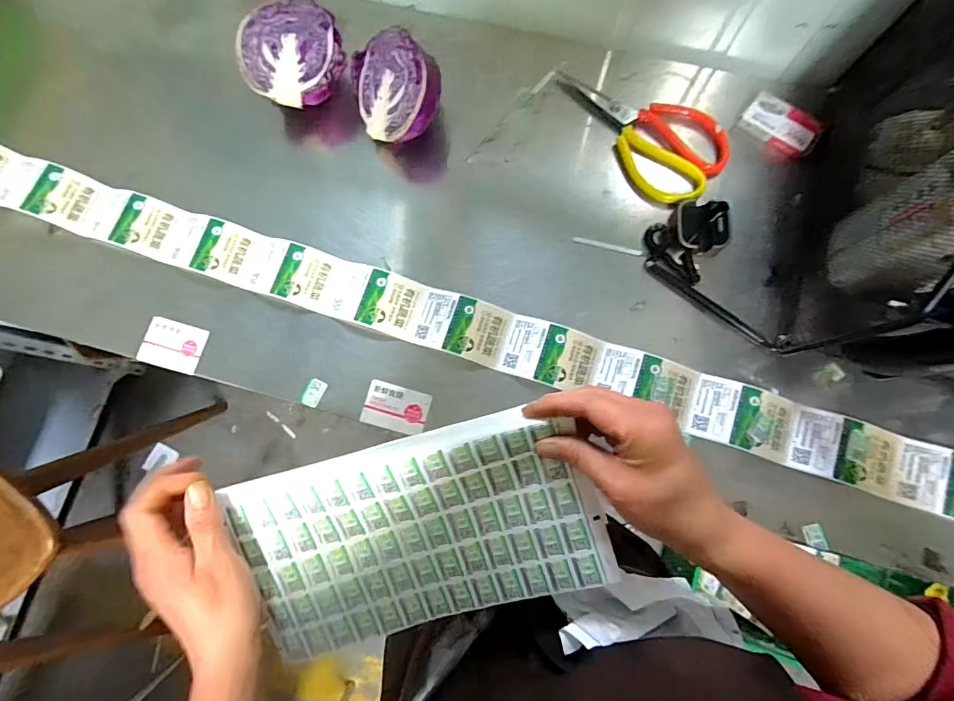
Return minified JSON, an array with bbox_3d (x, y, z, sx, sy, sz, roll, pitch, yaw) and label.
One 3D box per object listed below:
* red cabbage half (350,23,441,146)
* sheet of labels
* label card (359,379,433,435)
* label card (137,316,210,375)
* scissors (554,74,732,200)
[{"bbox_3d":[-0.070,-0.258,0.451,0.085,0.048,0.099,-24,83,37],"label":"red cabbage half"},{"bbox_3d":[-0.044,0.137,0.341,0.265,0.014,0.148,-17,101,6],"label":"sheet of labels"},{"bbox_3d":[-0.076,0.054,0.429,0.062,0.004,0.041,15,80,4],"label":"label card"},{"bbox_3d":[-0.297,-0.005,0.445,0.057,0.004,0.046,17,76,0],"label":"label card"},{"bbox_3d":[0.166,-0.233,0.459,0.090,0.020,0.187,-40,81,-6],"label":"scissors"}]

